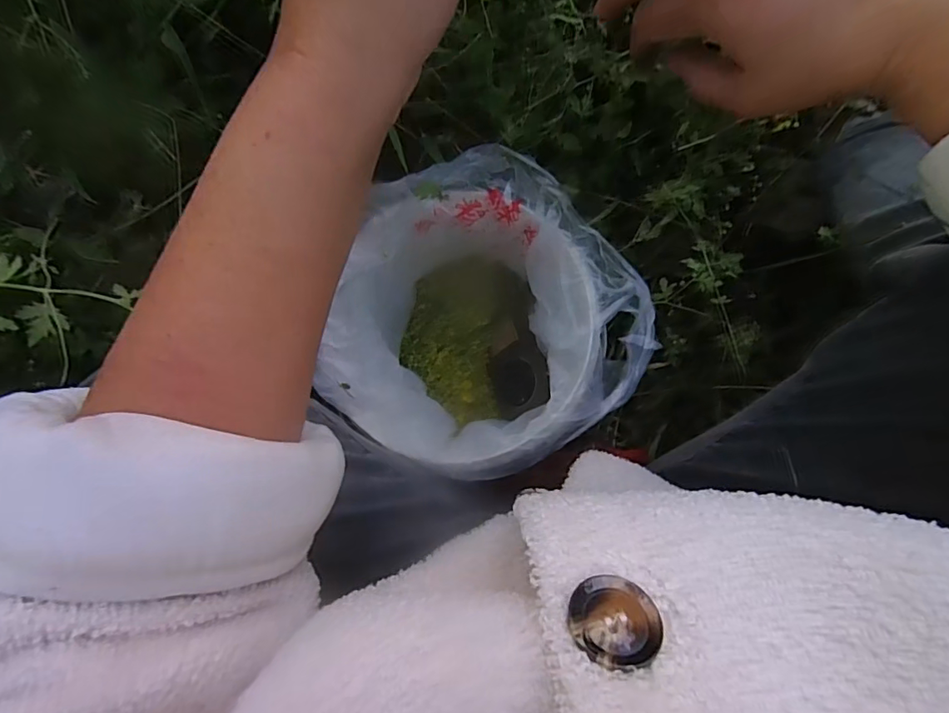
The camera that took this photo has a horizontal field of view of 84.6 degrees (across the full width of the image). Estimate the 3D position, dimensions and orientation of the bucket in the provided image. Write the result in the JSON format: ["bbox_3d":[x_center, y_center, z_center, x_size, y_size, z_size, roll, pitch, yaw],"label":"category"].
[{"bbox_3d":[0.004,-0.028,0.499,0.244,0.216,0.231,0,95,-1],"label":"bucket"}]

